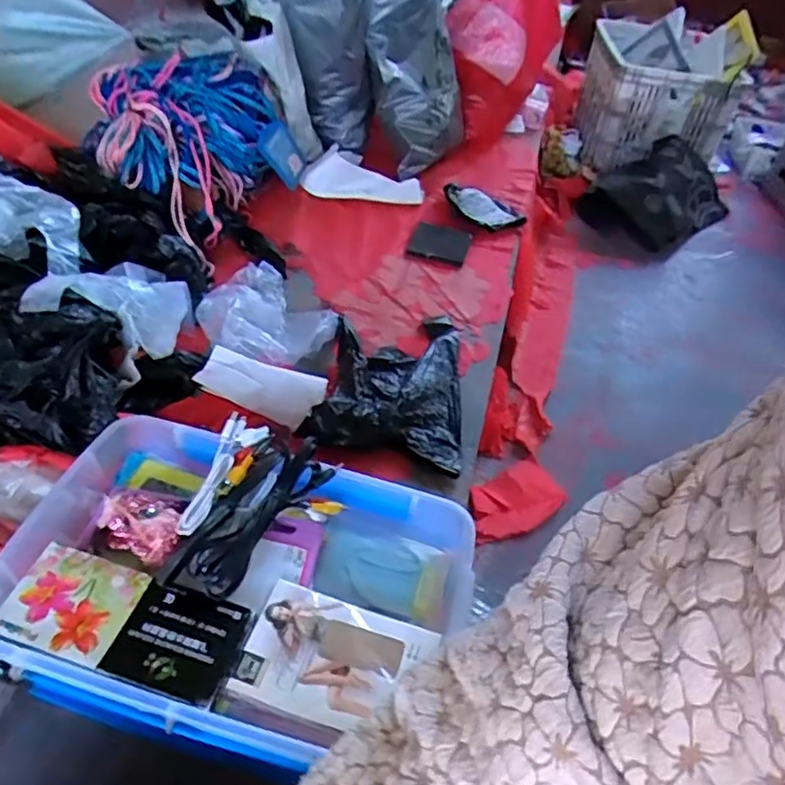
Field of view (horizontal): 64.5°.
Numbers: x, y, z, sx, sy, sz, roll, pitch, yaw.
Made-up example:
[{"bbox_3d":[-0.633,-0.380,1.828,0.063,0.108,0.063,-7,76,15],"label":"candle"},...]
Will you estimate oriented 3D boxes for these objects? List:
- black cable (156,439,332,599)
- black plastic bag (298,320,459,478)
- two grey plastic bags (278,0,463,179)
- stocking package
[{"bbox_3d":[-0.123,0.099,0.536,0.069,0.045,0.168,26,47,19],"label":"black cable"},{"bbox_3d":[0.002,-0.031,0.827,0.188,0.048,0.285,7,43,0],"label":"black plastic bag"},{"bbox_3d":[-0.046,-0.600,1.180,0.368,0.317,0.157,11,43,4],"label":"two grey plastic bags"},{"bbox_3d":[-0.043,0.205,0.485,0.135,0.012,0.096,16,44,9],"label":"stocking package"}]

